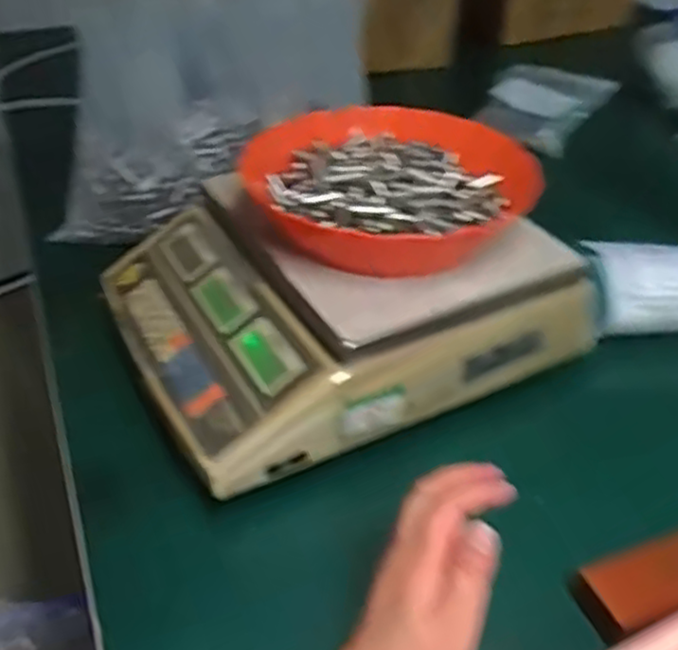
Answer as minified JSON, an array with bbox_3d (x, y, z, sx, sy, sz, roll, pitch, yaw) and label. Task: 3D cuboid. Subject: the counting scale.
[{"bbox_3d":[-0.009,-0.031,0.587,0.315,0.106,0.267,-19,41,-23],"label":"counting scale"}]

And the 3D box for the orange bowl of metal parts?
[{"bbox_3d":[0.038,-0.112,0.569,0.214,0.046,0.228,0,37,0],"label":"orange bowl of metal parts"}]

